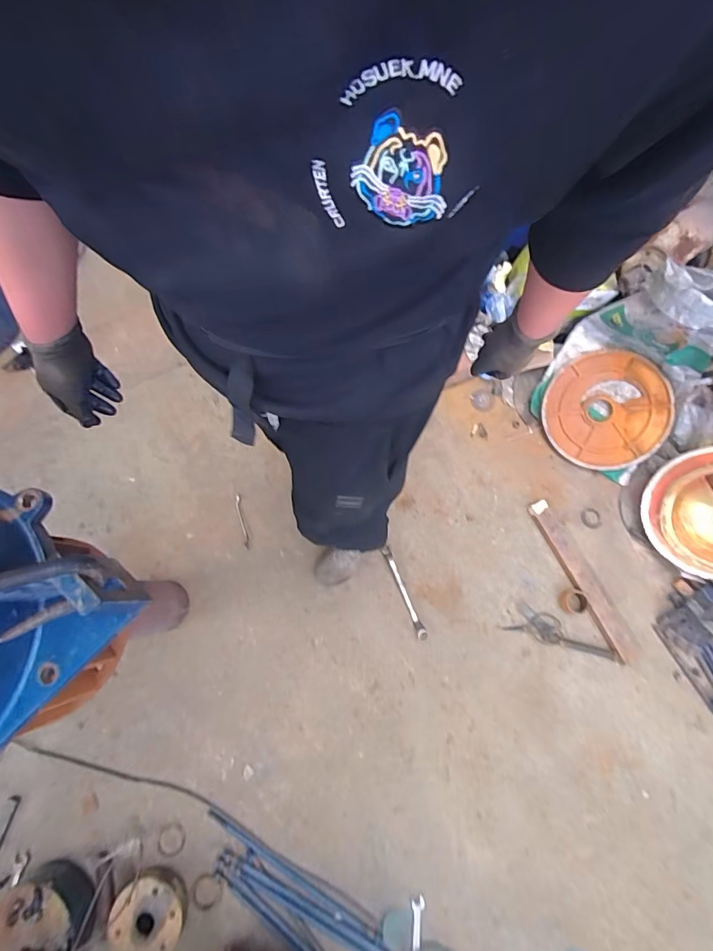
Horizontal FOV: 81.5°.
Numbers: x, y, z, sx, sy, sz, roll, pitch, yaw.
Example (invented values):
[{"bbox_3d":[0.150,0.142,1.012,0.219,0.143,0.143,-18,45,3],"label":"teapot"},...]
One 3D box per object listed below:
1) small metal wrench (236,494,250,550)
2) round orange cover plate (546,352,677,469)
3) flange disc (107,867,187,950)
[{"bbox_3d":[-0.387,0.156,1.401,0.022,0.006,0.191,-14,75,-6],"label":"small metal wrench"},{"bbox_3d":[0.860,-0.227,1.432,0.383,0.024,0.394,0,89,12],"label":"round orange cover plate"},{"bbox_3d":[-0.537,1.136,1.068,0.176,0.043,0.187,0,74,-2],"label":"flange disc"}]

